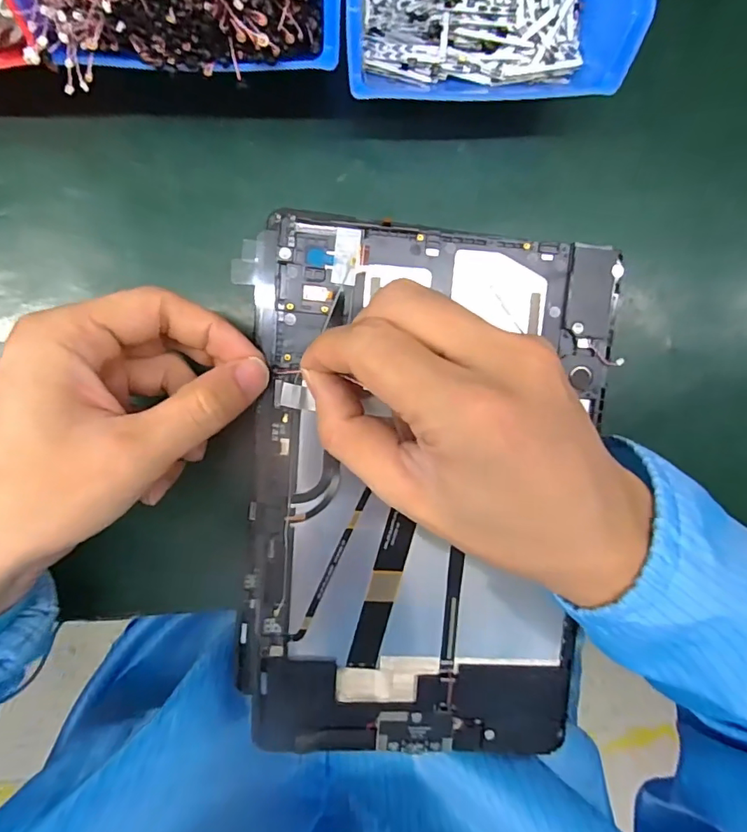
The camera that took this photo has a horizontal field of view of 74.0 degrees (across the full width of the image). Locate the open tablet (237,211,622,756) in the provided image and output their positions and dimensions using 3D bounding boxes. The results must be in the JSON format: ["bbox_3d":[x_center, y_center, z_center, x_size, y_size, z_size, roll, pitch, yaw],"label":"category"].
[{"bbox_3d":[0.024,0.040,0.228,0.156,0.006,0.241,4,96,-4],"label":"open tablet"}]

